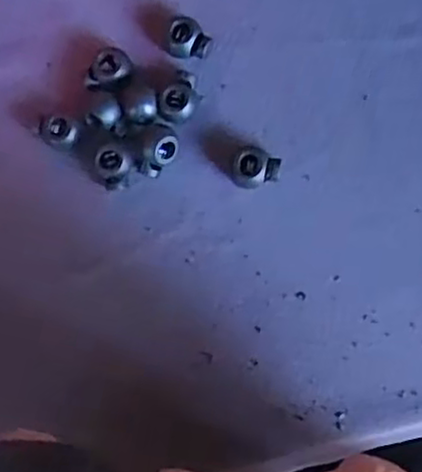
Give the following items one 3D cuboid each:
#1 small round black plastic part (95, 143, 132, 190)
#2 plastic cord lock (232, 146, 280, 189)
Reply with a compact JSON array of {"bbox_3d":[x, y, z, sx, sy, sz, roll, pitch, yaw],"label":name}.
[{"bbox_3d":[-0.037,-0.026,0.266,0.013,0.011,0.016,13,84,9],"label":"small round black plastic part"},{"bbox_3d":[0.017,-0.024,0.259,0.017,0.011,0.014,14,84,9],"label":"plastic cord lock"}]

